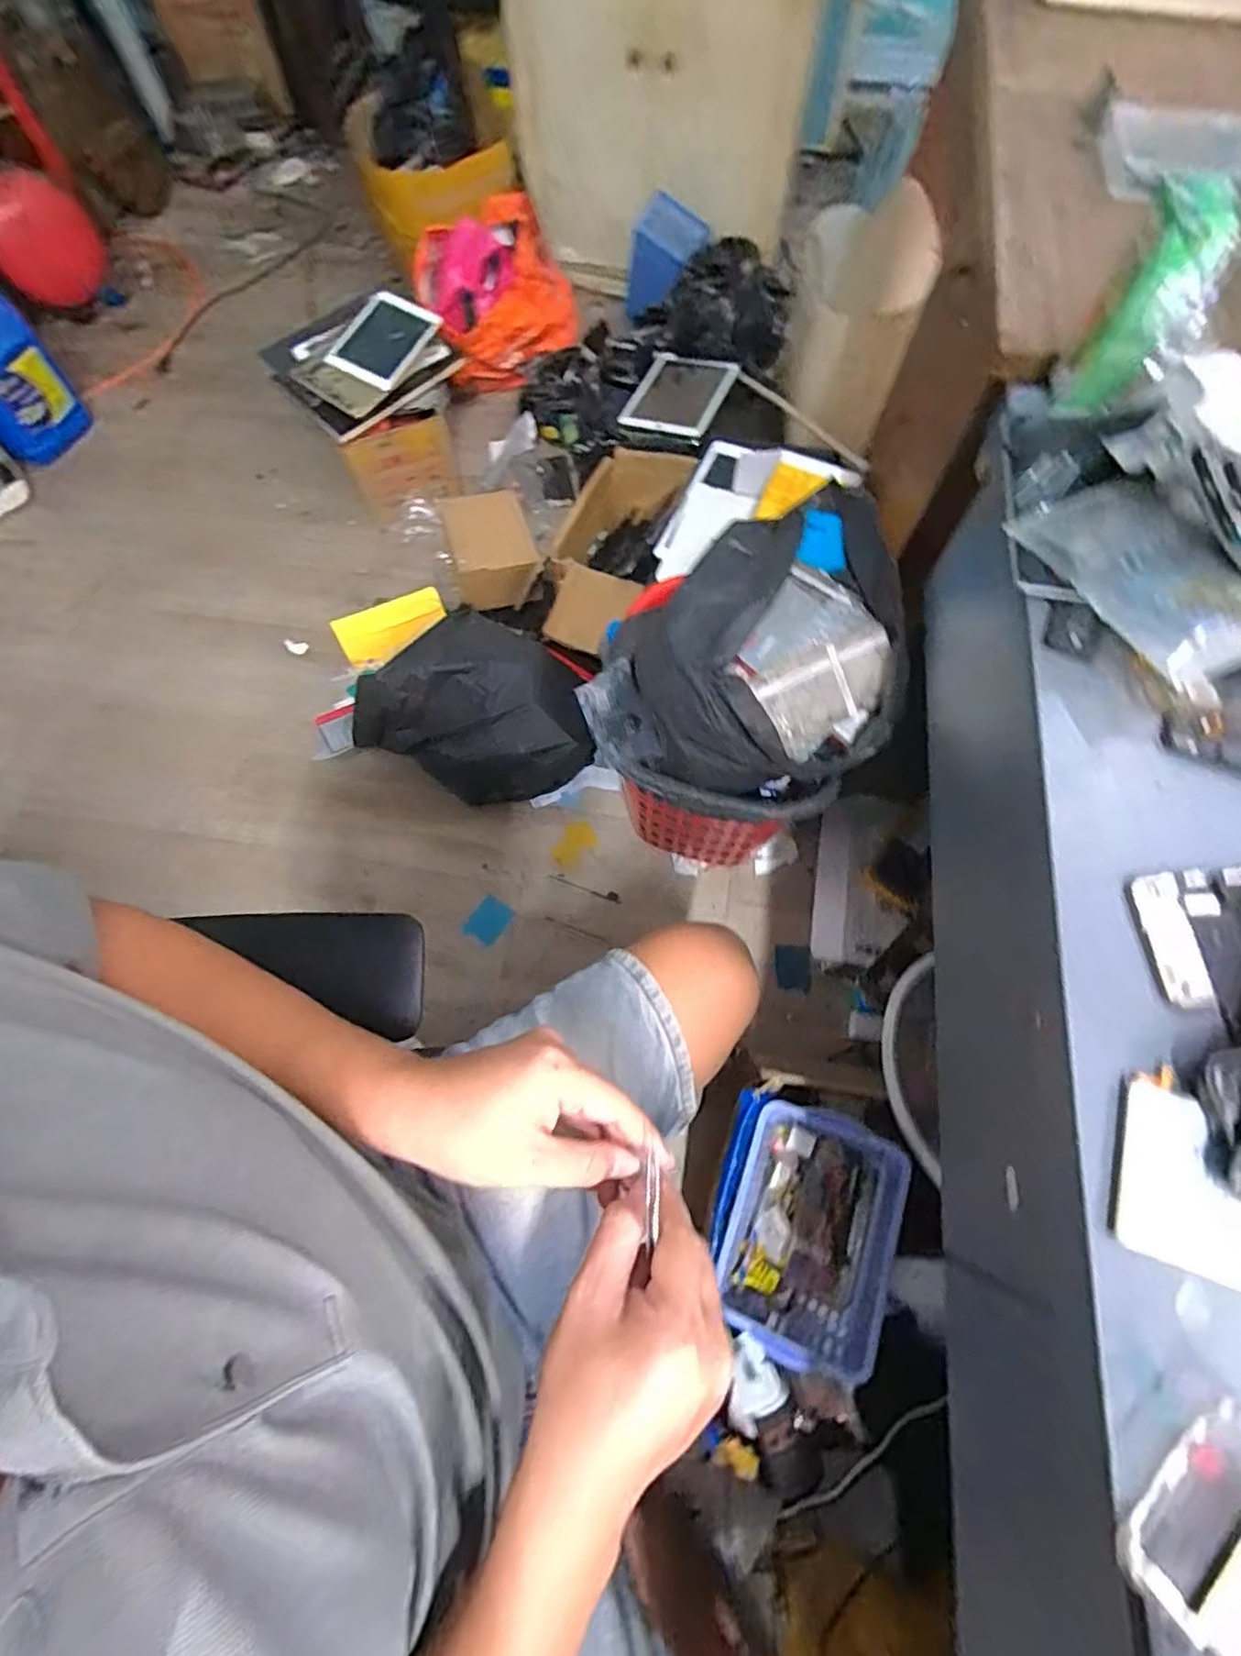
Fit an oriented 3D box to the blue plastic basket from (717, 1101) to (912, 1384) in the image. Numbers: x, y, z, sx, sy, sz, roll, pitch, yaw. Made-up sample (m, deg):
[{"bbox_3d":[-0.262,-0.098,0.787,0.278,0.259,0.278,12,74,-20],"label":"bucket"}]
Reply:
[{"bbox_3d":[0.205,0.438,0.732,0.171,0.077,0.235,18,70,7],"label":"blue plastic basket"}]

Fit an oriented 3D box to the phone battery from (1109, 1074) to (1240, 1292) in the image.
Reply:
[{"bbox_3d":[0.266,0.166,0.312,0.058,0.007,0.076,17,70,7],"label":"phone battery"}]

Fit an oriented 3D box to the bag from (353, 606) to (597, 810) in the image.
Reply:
[{"bbox_3d":[-0.212,-0.177,1.084,0.336,0.238,0.265,29,72,11],"label":"bag"}]

